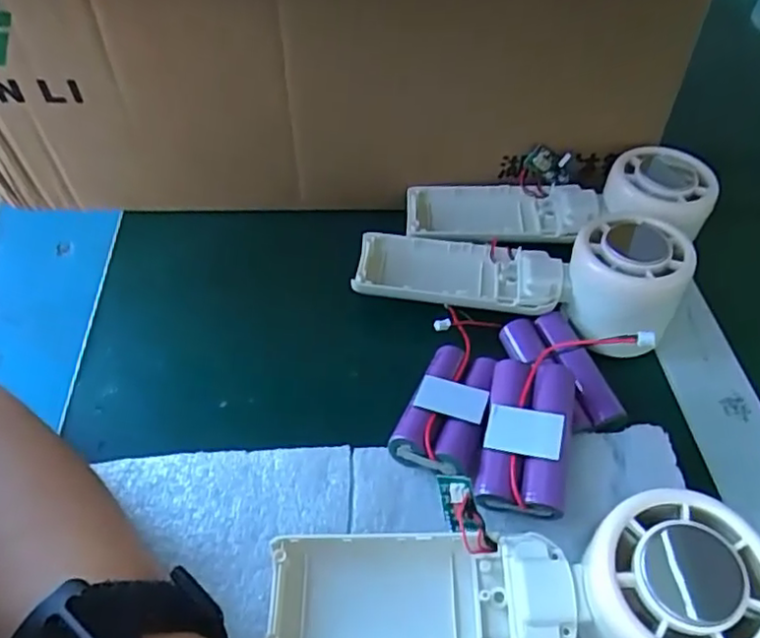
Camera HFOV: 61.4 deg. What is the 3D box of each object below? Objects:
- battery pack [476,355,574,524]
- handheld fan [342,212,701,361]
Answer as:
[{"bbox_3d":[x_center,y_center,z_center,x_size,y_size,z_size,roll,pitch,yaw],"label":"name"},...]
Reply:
[{"bbox_3d":[0.063,0.048,0.273,0.034,0.021,0.065,11,49,9],"label":"battery pack"},{"bbox_3d":[0.069,-0.022,0.334,0.163,0.055,0.054,7,49,5],"label":"handheld fan"}]

